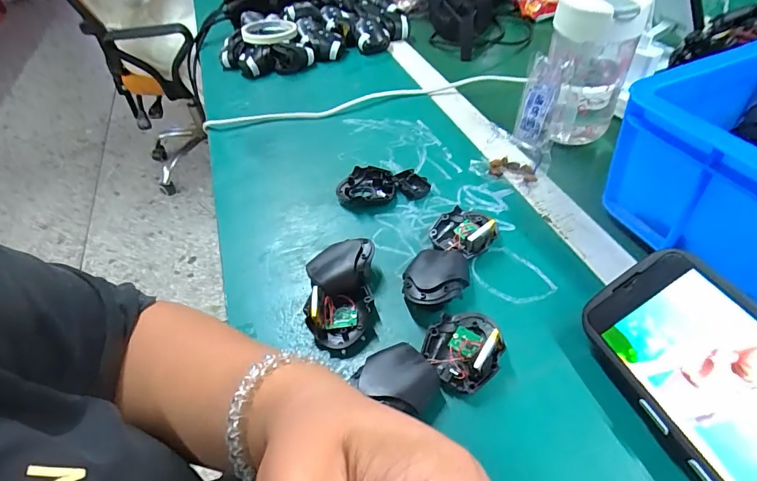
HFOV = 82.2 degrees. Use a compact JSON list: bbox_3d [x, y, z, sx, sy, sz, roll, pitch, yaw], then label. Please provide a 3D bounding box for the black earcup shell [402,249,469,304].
[{"bbox_3d":[0.047,0.032,0.356,0.052,0.028,0.060,-4,45,4],"label":"black earcup shell"}]

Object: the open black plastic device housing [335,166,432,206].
[{"bbox_3d":[0.004,-0.059,0.458,0.094,0.017,0.046,-8,45,0],"label":"open black plastic device housing"}]

